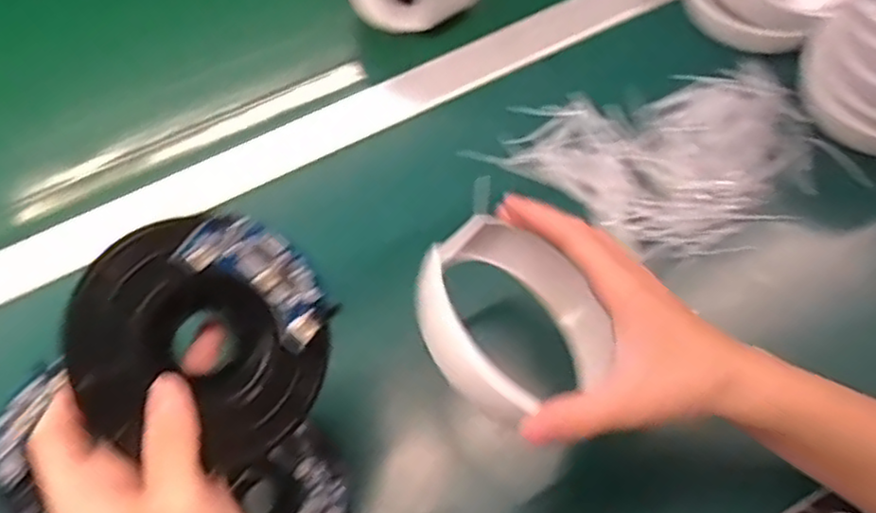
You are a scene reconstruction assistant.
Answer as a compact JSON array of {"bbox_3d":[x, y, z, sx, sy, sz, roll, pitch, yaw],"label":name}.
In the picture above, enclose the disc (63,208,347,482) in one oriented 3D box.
[{"bbox_3d":[-0.091,0.034,0.281,0.100,0.012,0.095,45,72,-19],"label":"disc"}]

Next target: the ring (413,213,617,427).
[{"bbox_3d":[0.035,0.026,0.356,0.120,0.030,0.101,-12,66,-48],"label":"ring"}]

